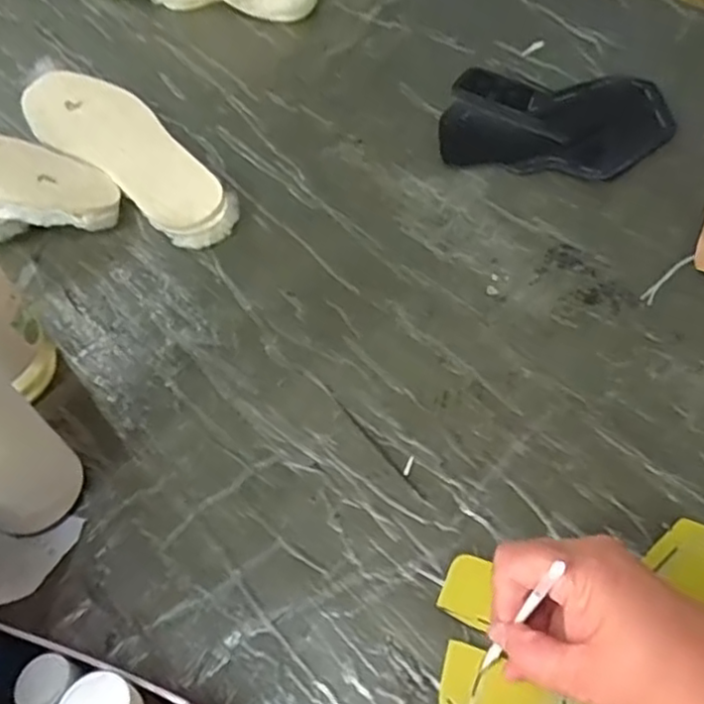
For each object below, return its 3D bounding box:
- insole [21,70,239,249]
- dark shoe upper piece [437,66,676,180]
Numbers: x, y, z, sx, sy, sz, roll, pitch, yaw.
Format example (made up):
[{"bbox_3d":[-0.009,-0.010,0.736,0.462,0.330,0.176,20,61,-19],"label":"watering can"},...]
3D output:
[{"bbox_3d":[-0.195,-0.176,0.612,0.083,0.031,0.249,-41,63,-20],"label":"insole"},{"bbox_3d":[0.178,-0.206,0.613,0.194,0.017,0.122,3,57,6],"label":"dark shoe upper piece"}]

